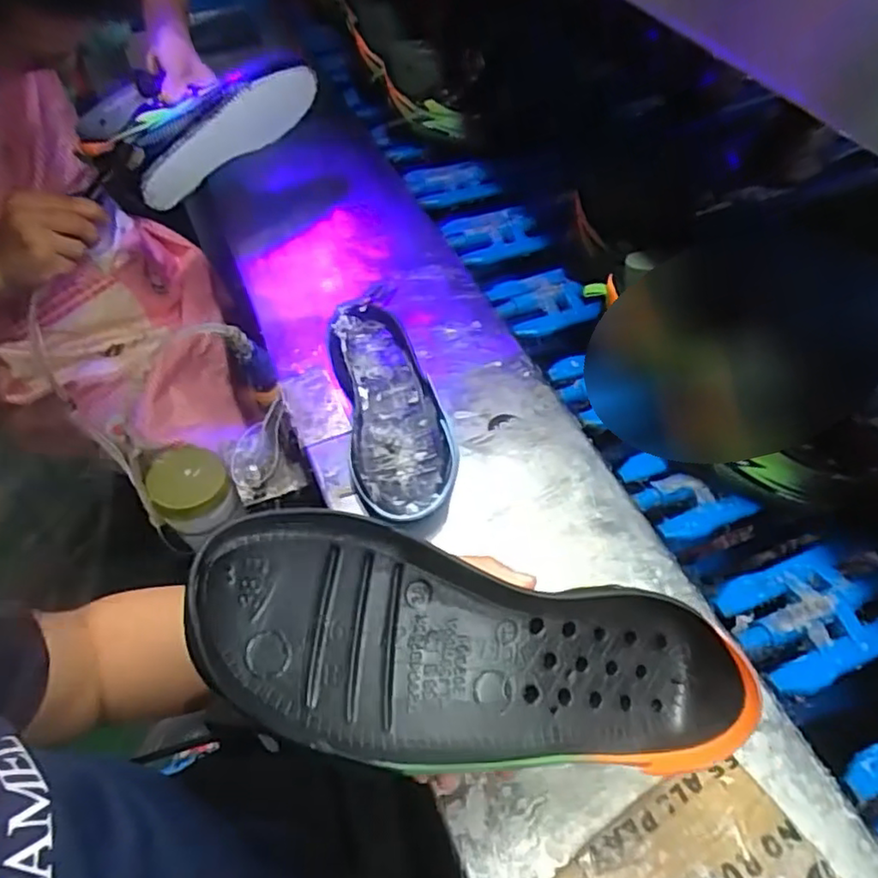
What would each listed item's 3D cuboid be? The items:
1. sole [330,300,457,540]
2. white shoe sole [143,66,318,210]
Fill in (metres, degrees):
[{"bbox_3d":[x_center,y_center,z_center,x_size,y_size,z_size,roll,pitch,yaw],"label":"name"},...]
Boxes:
[{"bbox_3d":[-0.040,-0.026,0.582,0.087,0.046,0.233,-12,52,-6],"label":"sole"},{"bbox_3d":[-0.223,-0.322,0.699,0.219,0.067,0.022,-41,62,-9],"label":"white shoe sole"}]

